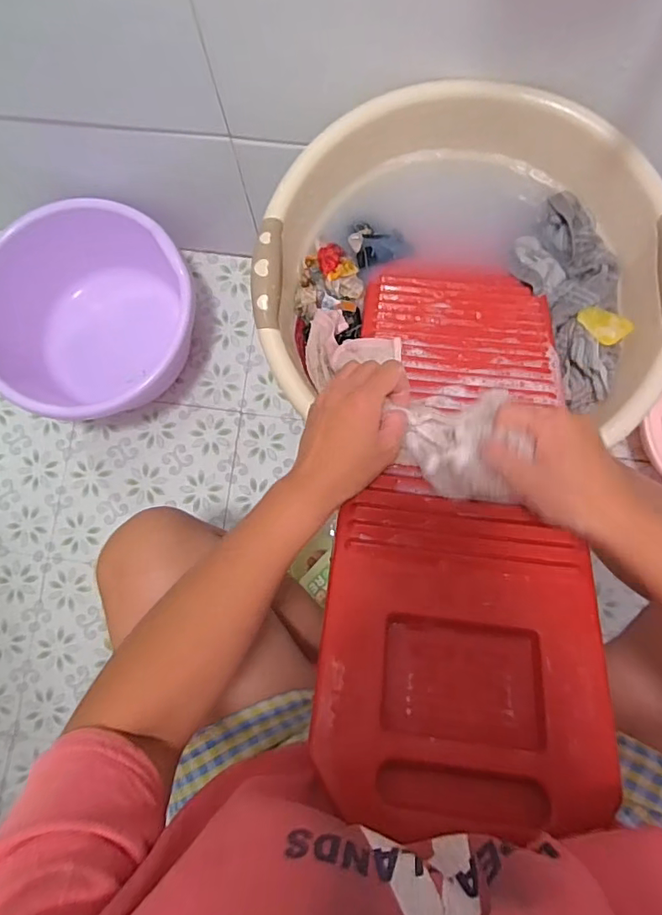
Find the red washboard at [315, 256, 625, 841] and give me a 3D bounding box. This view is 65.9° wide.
[{"bbox_3d":[0.112,0.014,0.436,0.191,0.022,0.500,9,59,2],"label":"red washboard"}]

